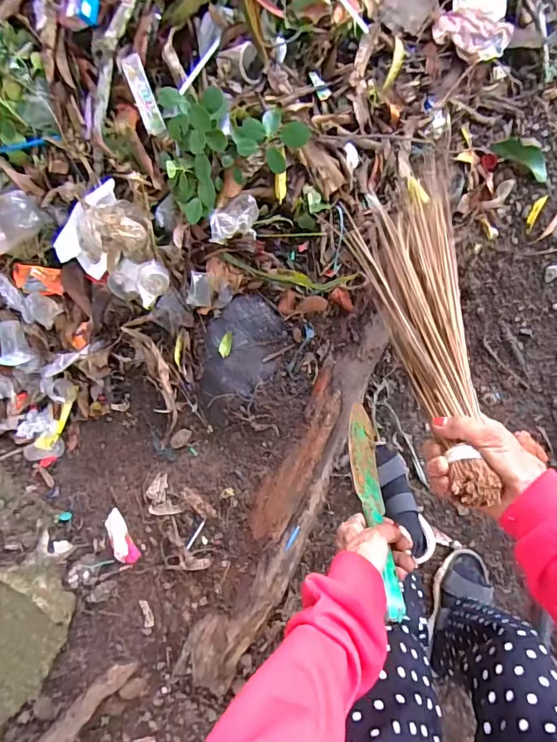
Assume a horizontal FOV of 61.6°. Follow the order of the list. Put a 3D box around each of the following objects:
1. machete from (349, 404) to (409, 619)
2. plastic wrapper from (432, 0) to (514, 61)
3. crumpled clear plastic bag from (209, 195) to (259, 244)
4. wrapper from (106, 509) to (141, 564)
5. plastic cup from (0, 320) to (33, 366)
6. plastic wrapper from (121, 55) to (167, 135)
[{"bbox_3d":[0.102,0.142,0.504,0.030,0.240,0.063,-12,131,9],"label":"machete"},{"bbox_3d":[0.377,-0.710,0.887,0.140,0.047,0.238,7,93,13],"label":"plastic wrapper"},{"bbox_3d":[-0.084,-0.292,0.892,0.094,0.039,0.082,-11,90,-15],"label":"crumpled clear plastic bag"},{"bbox_3d":[-0.345,0.362,1.019,0.049,0.015,0.124,-37,68,8],"label":"wrapper"},{"bbox_3d":[-0.634,-0.065,1.126,0.082,0.056,0.108,-8,90,13],"label":"plastic cup"},{"bbox_3d":[-0.255,-0.523,0.886,0.036,0.009,0.139,-22,104,-11],"label":"plastic wrapper"}]

